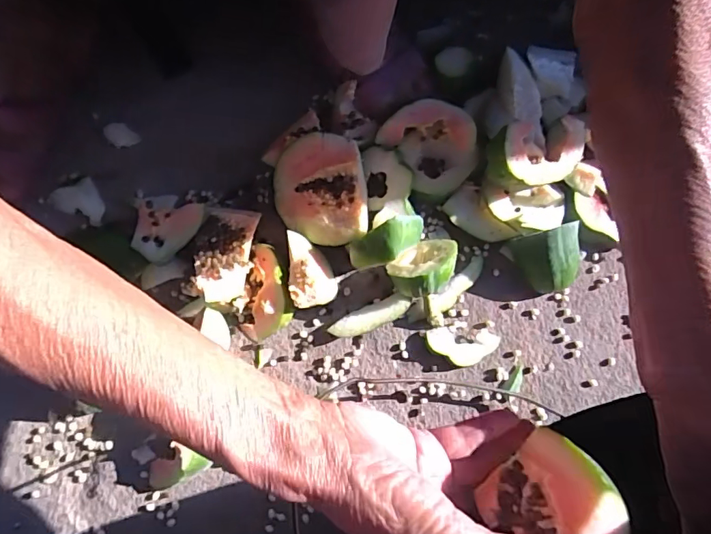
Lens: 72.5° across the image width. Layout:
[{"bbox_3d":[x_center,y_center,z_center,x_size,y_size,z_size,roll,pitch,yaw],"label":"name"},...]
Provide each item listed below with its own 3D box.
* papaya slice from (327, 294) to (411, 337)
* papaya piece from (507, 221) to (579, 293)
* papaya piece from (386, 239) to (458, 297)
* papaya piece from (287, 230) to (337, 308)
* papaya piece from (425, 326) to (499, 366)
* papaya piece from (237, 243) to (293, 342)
[{"bbox_3d":[0.015,0.049,0.463,0.079,0.010,0.021,-26,79,-5],"label":"papaya slice"},{"bbox_3d":[0.186,-0.007,0.463,0.063,0.052,0.058,0,78,0],"label":"papaya piece"},{"bbox_3d":[0.065,0.001,0.450,0.065,0.051,0.049,-35,80,-7],"label":"papaya piece"},{"bbox_3d":[-0.041,0.004,0.457,0.040,0.036,0.067,-5,78,-1],"label":"papaya piece"},{"bbox_3d":[0.101,0.075,0.459,0.068,0.012,0.033,7,78,2],"label":"papaya piece"},{"bbox_3d":[-0.083,0.025,0.457,0.045,0.030,0.087,10,78,2],"label":"papaya piece"}]

